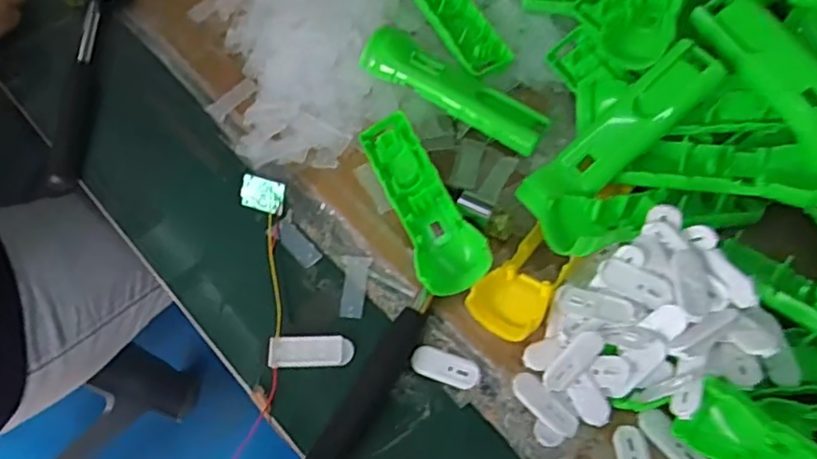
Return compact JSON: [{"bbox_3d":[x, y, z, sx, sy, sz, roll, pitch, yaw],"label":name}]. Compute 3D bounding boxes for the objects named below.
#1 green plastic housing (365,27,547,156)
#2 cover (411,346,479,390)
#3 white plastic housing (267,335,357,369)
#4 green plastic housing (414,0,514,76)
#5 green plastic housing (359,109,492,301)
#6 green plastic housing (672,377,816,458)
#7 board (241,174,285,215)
[{"bbox_3d":[0.038,-0.116,0.522,0.160,0.039,0.042,26,64,15],"label":"green plastic housing"},{"bbox_3d":[0.026,0.096,0.438,0.048,0.006,0.020,17,74,22],"label":"cover"},{"bbox_3d":[-0.069,0.086,0.451,0.059,0.006,0.022,-2,60,0],"label":"white plastic housing"},{"bbox_3d":[0.034,-0.198,0.565,0.048,0.022,0.151,-27,64,-14],"label":"green plastic housing"},{"bbox_3d":[0.010,-0.020,0.485,0.053,0.031,0.159,-17,62,-9],"label":"green plastic housing"},{"bbox_3d":[0.208,0.131,0.356,0.105,0.047,0.030,33,65,33],"label":"green plastic housing"},{"bbox_3d":[-0.117,-0.028,0.508,0.035,0.004,0.026,16,95,10],"label":"board"}]

